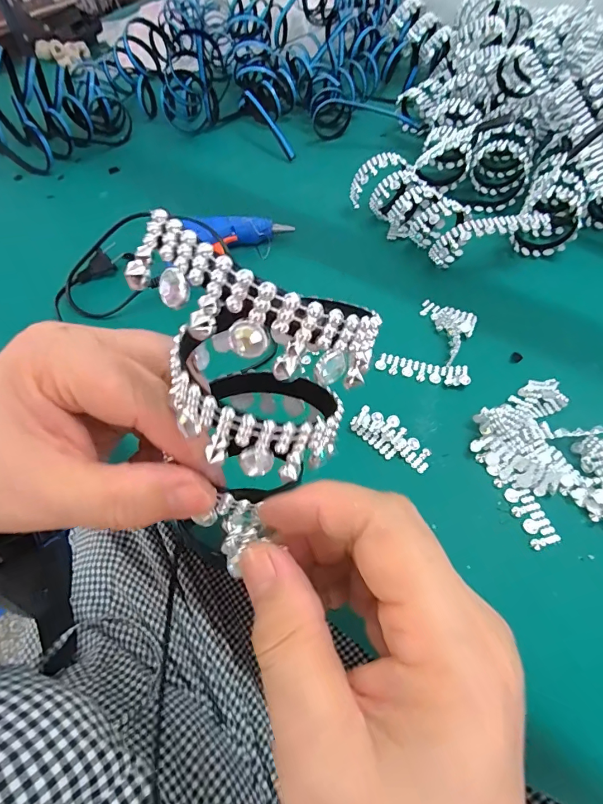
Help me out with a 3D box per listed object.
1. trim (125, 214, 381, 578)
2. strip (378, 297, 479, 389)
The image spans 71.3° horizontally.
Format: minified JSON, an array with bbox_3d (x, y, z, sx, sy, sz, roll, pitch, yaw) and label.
[{"bbox_3d":[-0.021,-0.003,0.128,0.061,0.086,0.062,37,68,23],"label":"trim"},{"bbox_3d":[0.122,-0.054,0.376,0.073,0.012,0.092,27,64,18],"label":"strip"}]

